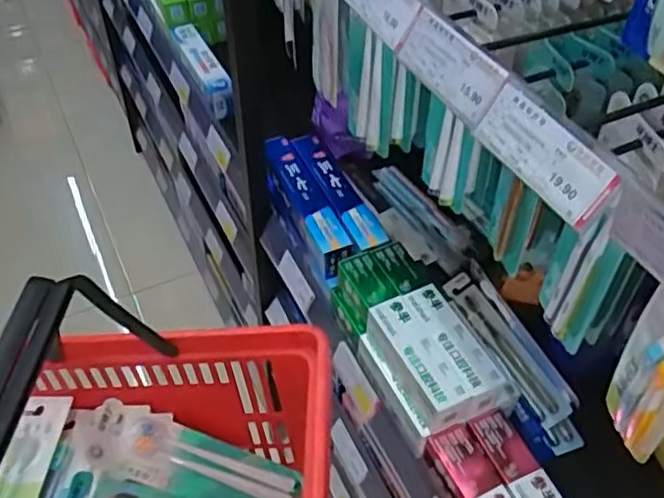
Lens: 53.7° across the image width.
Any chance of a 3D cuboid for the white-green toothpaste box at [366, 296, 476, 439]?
[{"bbox_3d":[0.095,0.129,0.739,0.046,0.051,0.147,-22,52,-20],"label":"white-green toothpaste box"}]

